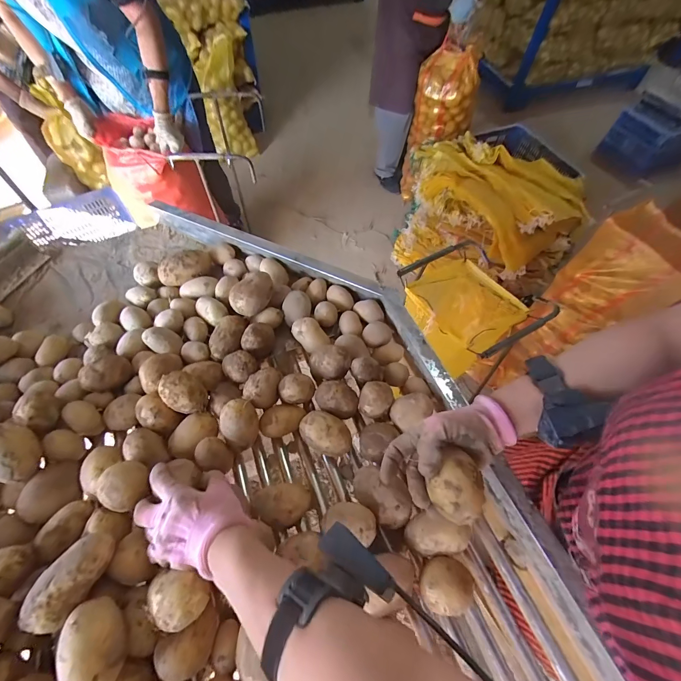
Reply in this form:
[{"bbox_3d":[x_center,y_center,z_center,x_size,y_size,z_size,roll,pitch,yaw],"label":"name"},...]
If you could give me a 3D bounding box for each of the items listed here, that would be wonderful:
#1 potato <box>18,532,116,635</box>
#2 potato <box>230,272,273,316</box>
[{"bbox_3d":[-0.269,0.237,0.331,0.043,0.031,0.082,30,63,15],"label":"potato"},{"bbox_3d":[-0.146,-0.077,0.568,0.050,0.051,0.083,33,64,16],"label":"potato"}]

